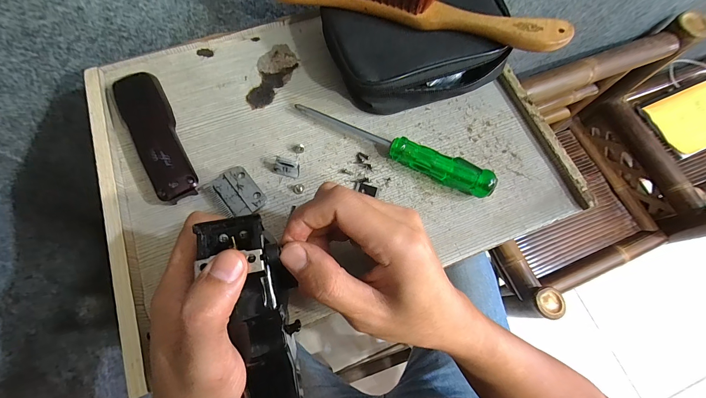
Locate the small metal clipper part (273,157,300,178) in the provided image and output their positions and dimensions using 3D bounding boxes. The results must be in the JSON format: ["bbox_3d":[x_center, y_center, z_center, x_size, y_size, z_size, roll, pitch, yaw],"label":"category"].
[{"bbox_3d":[-0.058,-0.028,0.269,0.023,0.012,0.012,15,73,4],"label":"small metal clipper part"}]

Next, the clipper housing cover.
[{"bbox_3d":[-0.178,-0.061,0.272,0.038,0.018,0.138,-29,76,-9],"label":"clipper housing cover"}]

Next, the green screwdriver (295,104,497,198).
[{"bbox_3d":[0.035,-0.047,0.272,0.184,0.023,0.020,25,74,6],"label":"green screwdriver"}]

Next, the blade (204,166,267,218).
[{"bbox_3d":[-0.102,-0.004,0.265,0.036,0.006,0.045,-39,78,-12],"label":"blade"}]

